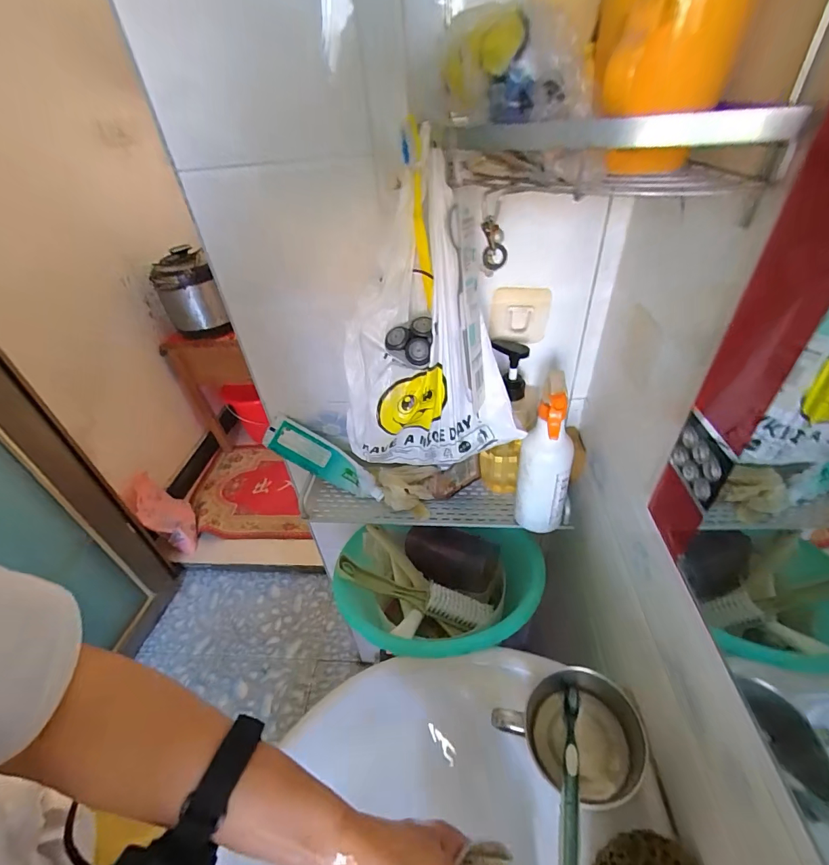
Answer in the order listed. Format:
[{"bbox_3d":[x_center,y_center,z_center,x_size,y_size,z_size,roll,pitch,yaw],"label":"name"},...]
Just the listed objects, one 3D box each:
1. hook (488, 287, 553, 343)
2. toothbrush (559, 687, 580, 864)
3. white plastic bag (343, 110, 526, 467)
[{"bbox_3d":[0.128,-0.143,0.493,0.068,0.066,0.012,-2,40,6],"label":"hook"},{"bbox_3d":[0.128,0.274,0.330,0.013,0.012,0.182,12,8,21],"label":"toothbrush"},{"bbox_3d":[0.010,-0.094,0.429,0.205,0.321,0.075,-4,39,2],"label":"white plastic bag"}]

